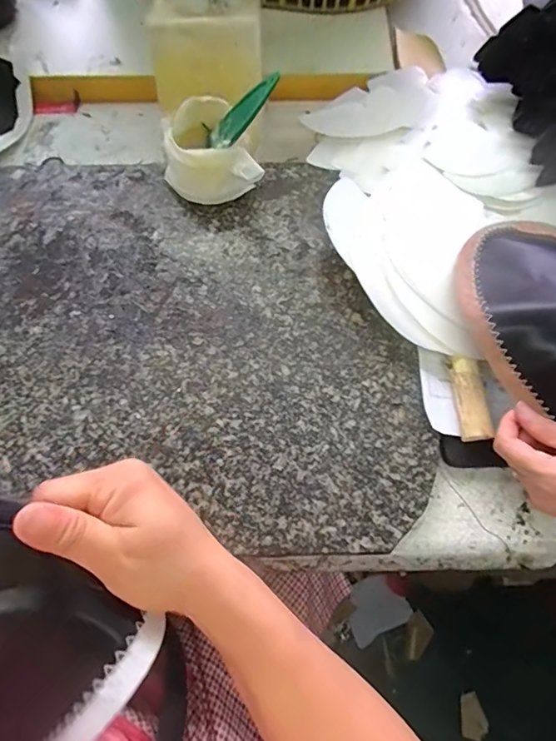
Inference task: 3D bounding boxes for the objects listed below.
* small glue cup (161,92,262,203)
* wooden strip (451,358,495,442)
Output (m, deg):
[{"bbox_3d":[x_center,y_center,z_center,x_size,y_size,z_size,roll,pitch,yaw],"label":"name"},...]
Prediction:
[{"bbox_3d":[-0.068,-0.204,0.456,0.075,0.063,0.082,0,66,0],"label":"small glue cup"},{"bbox_3d":[0.156,0.024,0.384,0.022,0.013,0.067,0,66,0],"label":"wooden strip"}]

